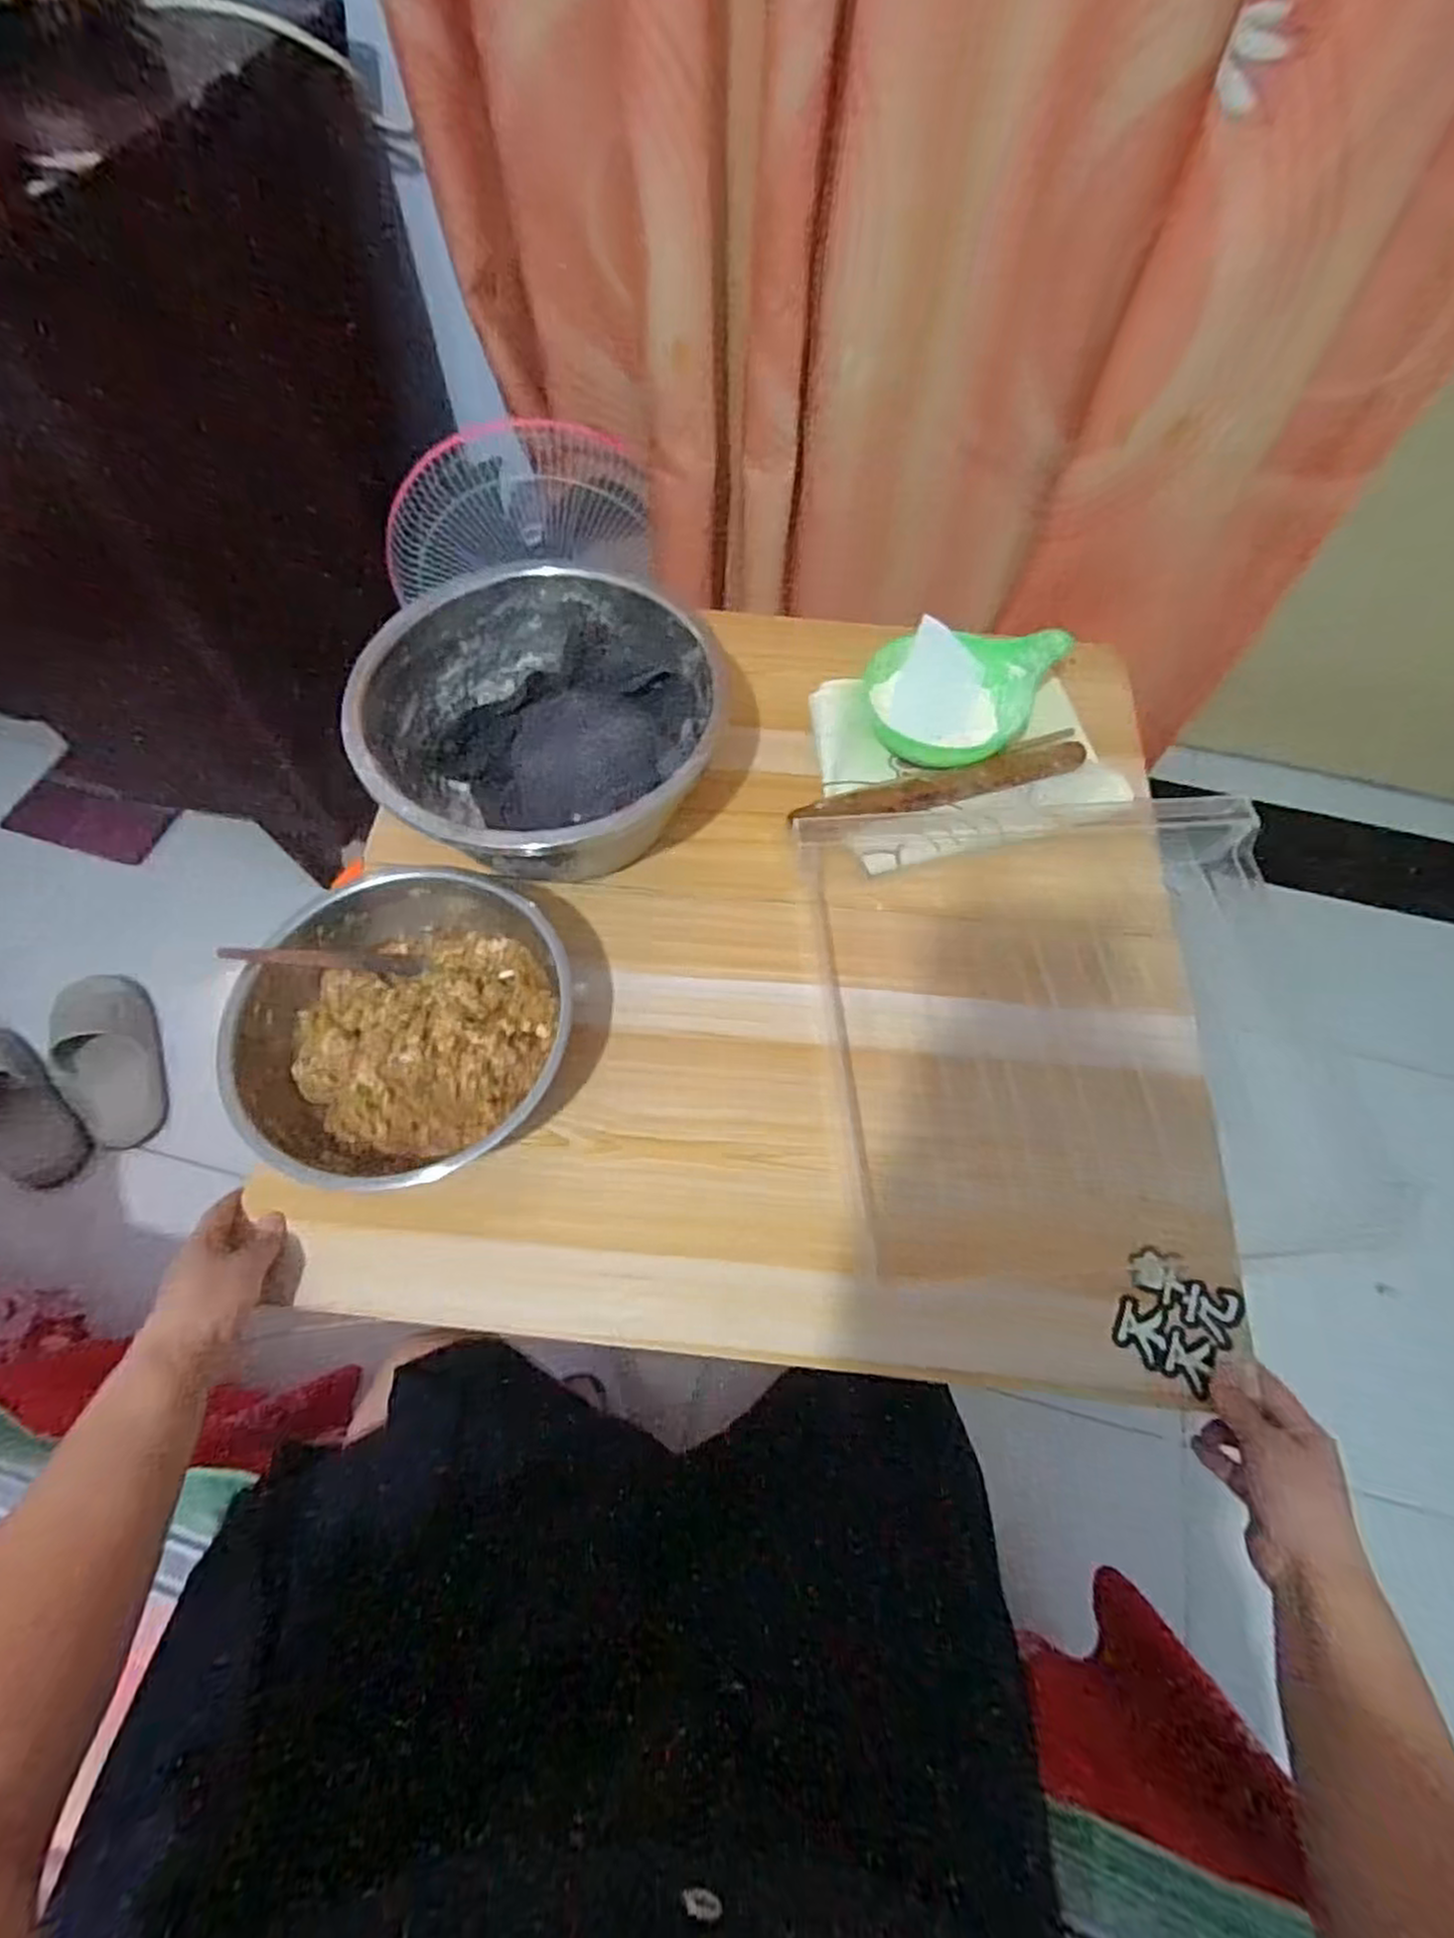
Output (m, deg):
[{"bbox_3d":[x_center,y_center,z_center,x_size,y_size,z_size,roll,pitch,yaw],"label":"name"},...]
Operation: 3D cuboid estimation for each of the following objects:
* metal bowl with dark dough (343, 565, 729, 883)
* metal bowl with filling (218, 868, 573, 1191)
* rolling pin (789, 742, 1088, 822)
[{"bbox_3d":[-0.151,-0.192,0.647,0.274,0.124,0.266,1,64,-2],"label":"metal bowl with dark dough"},{"bbox_3d":[-0.228,0.036,0.559,0.225,0.087,0.219,1,64,-2],"label":"metal bowl with filling"},{"bbox_3d":[0.190,-0.161,0.678,0.274,0.020,0.028,-14,66,-9],"label":"rolling pin"}]

